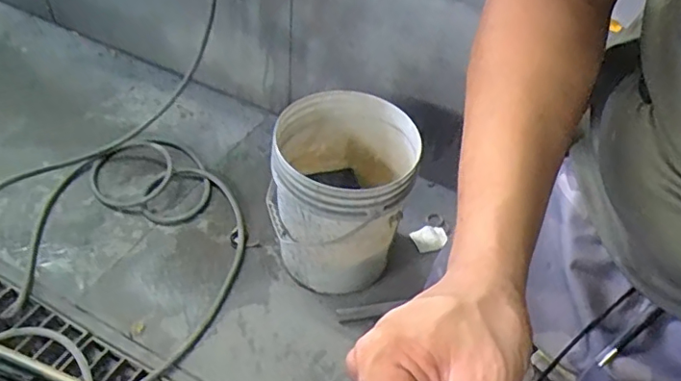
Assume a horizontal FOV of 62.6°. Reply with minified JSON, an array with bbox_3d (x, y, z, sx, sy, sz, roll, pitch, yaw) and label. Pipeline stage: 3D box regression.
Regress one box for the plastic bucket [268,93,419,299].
[{"bbox_3d":[-0.004,0.008,1.252,0.289,0.366,0.312,3,47,-4],"label":"plastic bucket"}]

